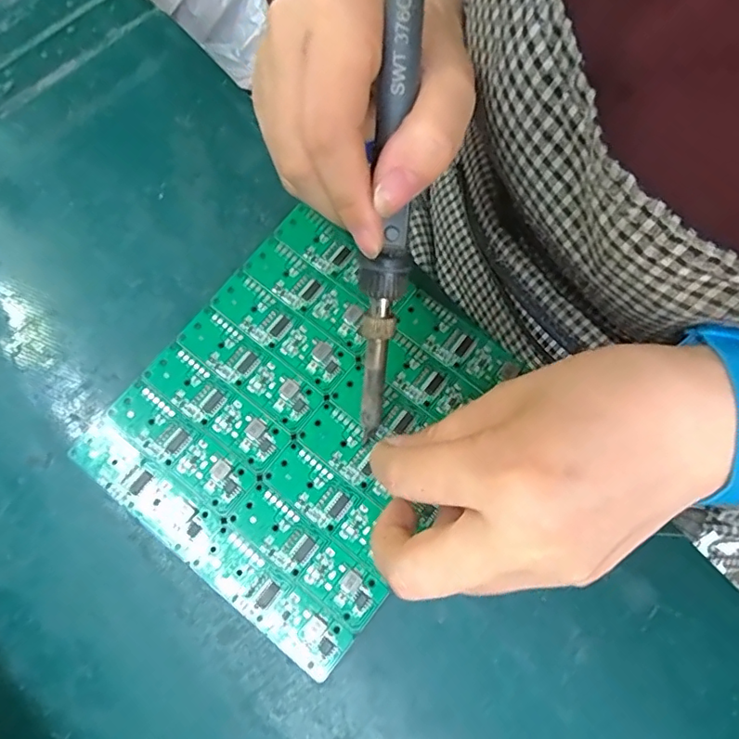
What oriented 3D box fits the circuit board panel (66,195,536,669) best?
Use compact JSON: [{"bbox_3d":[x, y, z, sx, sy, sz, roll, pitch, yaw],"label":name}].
[{"bbox_3d":[-0.026,0.019,0.224,0.132,0.004,0.148,38,78,8],"label":"circuit board panel"}]

